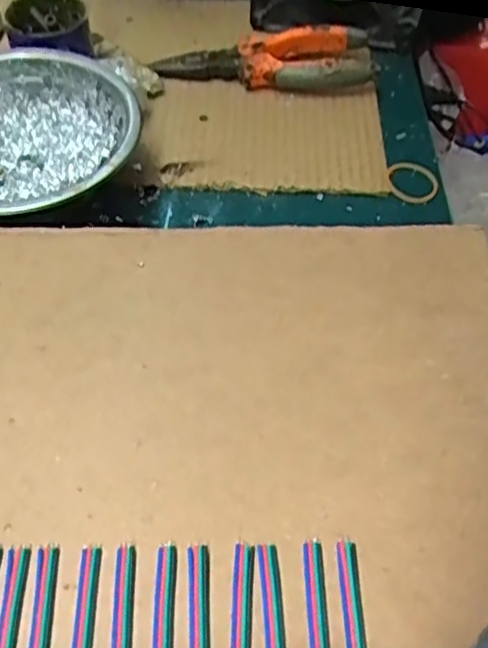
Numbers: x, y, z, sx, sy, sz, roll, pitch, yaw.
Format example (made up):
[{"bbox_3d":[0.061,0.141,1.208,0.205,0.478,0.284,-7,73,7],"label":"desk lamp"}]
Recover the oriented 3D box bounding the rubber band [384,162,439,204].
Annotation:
[{"bbox_3d":[0.098,-0.084,0.397,0.032,0.006,0.027,11,63,-6],"label":"rubber band"}]

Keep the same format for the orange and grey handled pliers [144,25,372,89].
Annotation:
[{"bbox_3d":[0.013,-0.176,0.442,0.135,0.025,0.046,5,51,0],"label":"orange and grey handled pliers"}]

